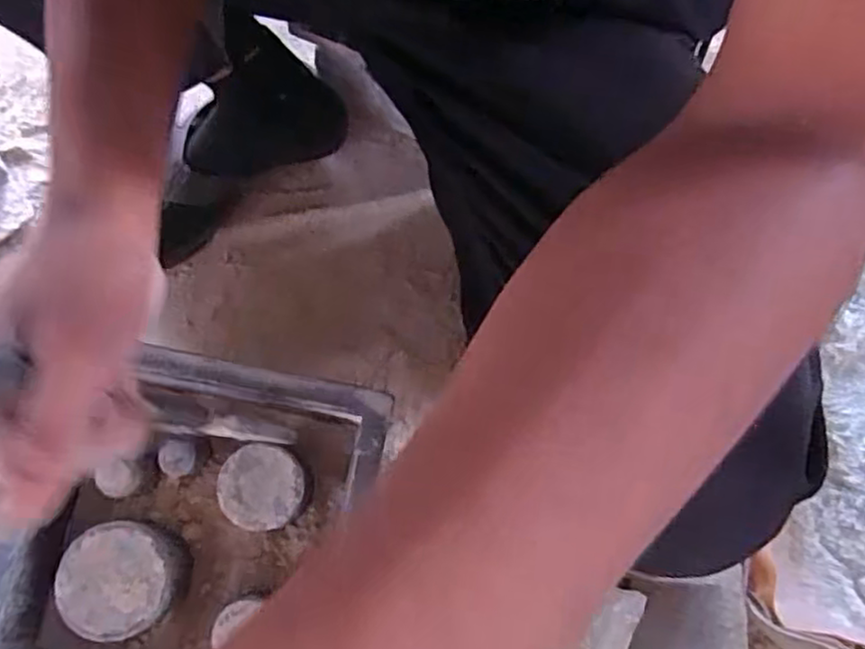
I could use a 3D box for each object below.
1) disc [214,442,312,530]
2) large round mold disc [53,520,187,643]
[{"bbox_3d":[-0.119,0.119,0.498,0.059,0.041,0.056,-1,71,2],"label":"disc"},{"bbox_3d":[-0.211,0.177,0.481,0.075,0.052,0.072,-1,71,2],"label":"large round mold disc"}]

